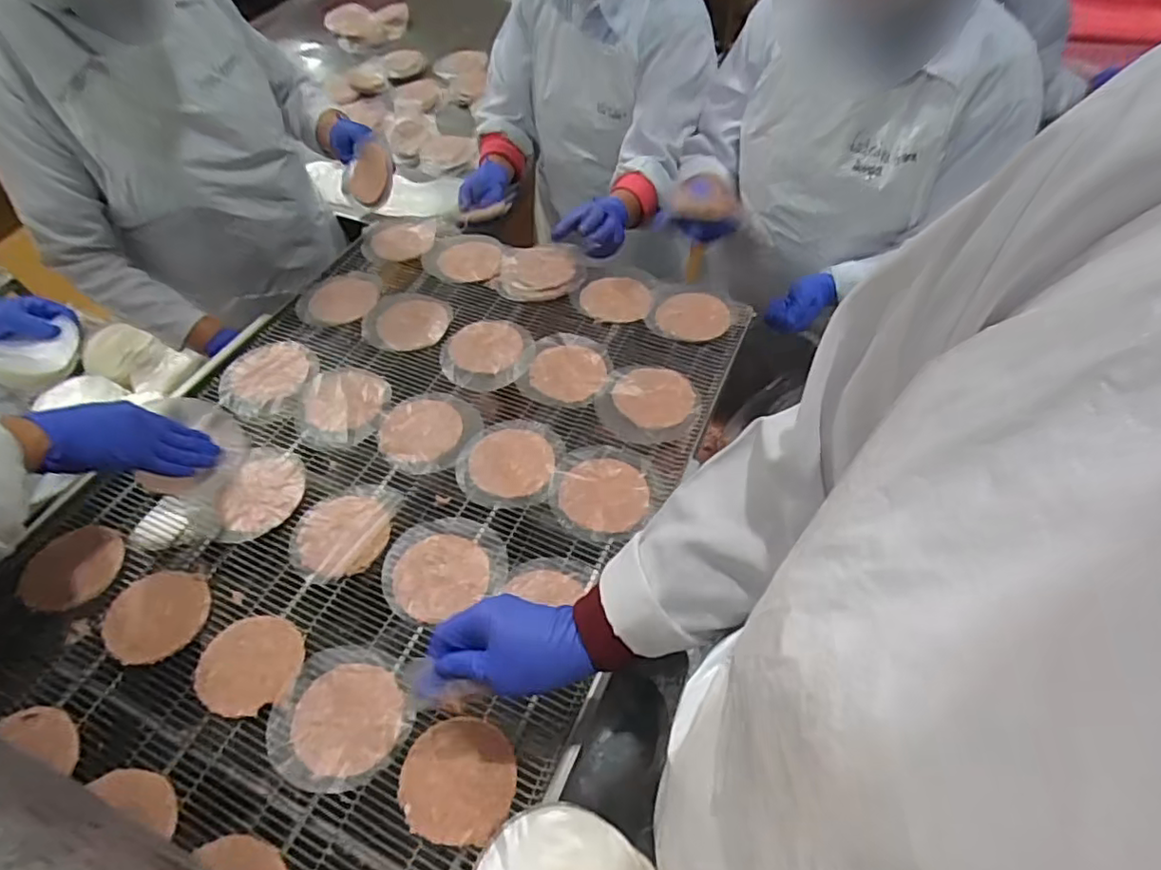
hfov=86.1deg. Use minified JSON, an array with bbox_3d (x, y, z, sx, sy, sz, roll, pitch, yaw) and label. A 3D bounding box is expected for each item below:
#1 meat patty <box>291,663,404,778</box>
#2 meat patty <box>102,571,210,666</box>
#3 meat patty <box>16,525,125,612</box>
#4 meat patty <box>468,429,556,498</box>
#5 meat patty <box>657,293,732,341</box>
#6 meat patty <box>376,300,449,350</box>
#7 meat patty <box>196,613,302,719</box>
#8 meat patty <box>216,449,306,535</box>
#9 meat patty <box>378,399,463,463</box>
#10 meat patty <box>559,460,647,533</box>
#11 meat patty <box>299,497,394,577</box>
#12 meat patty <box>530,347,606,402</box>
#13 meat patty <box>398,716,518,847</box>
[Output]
[{"bbox_3d":[-0.202,0.245,0.542,0.090,0.009,0.089,-1,53,1],"label":"meat patty"},{"bbox_3d":[-0.410,0.174,0.602,0.093,0.005,0.083,-20,55,-13],"label":"meat patty"},{"bbox_3d":[-0.514,0.134,0.629,0.089,0.011,0.093,-1,53,1],"label":"meat patty"},{"bbox_3d":[-0.077,0.028,0.700,0.093,0.008,0.088,-1,53,1],"label":"meat patty"},{"bbox_3d":[0.149,-0.158,0.822,0.092,0.014,0.079,9,54,9],"label":"meat patty"},{"bbox_3d":[-0.229,-0.153,0.844,0.092,0.010,0.088,-1,53,1],"label":"meat patty"},{"bbox_3d":[-0.304,0.210,0.572,0.089,0.008,0.087,-1,53,1],"label":"meat patty"},{"bbox_3d":[-0.352,0.056,0.685,0.092,0.010,0.103,-23,56,-15],"label":"meat patty"},{"bbox_3d":[-0.188,-0.006,0.730,0.089,0.006,0.093,-1,53,1],"label":"meat patty"},{"bbox_3d":[0.026,0.063,0.669,0.092,0.009,0.086,-1,53,1],"label":"meat patty"},{"bbox_3d":[-0.249,0.104,0.652,0.091,0.006,0.090,-1,53,1],"label":"meat patty"},{"bbox_3d":[-0.016,-0.078,0.774,0.092,0.007,0.088,-1,53,1],"label":"meat patty"},{"bbox_3d":[-0.101,0.284,0.514,0.091,0.007,0.089,2,53,3],"label":"meat patty"}]

